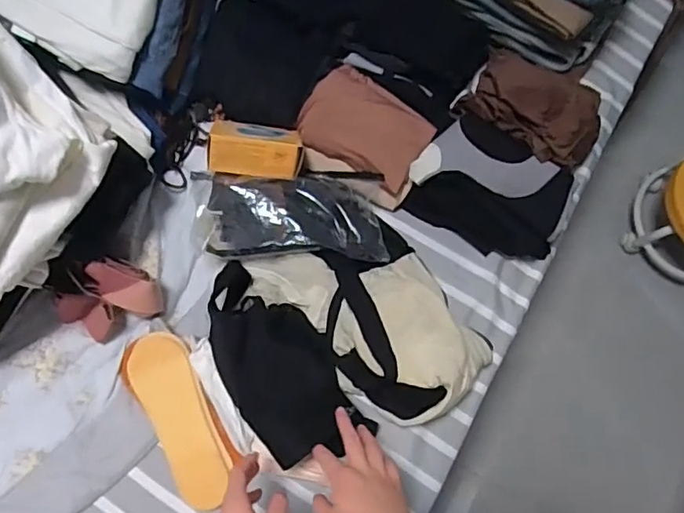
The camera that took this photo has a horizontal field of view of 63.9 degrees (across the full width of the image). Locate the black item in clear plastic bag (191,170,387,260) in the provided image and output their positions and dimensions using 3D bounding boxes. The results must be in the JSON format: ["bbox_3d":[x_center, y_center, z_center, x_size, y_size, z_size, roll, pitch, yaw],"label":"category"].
[{"bbox_3d":[-0.068,-0.059,0.697,0.248,0.043,0.121,2,74,-3],"label":"black item in clear plastic bag"}]

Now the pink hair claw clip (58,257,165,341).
[{"bbox_3d":[-0.278,0.051,0.645,0.123,0.071,0.070,-26,77,-11],"label":"pink hair claw clip"}]

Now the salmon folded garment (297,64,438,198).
[{"bbox_3d":[0.031,-0.172,0.733,0.167,0.029,0.118,39,75,7],"label":"salmon folded garment"}]

